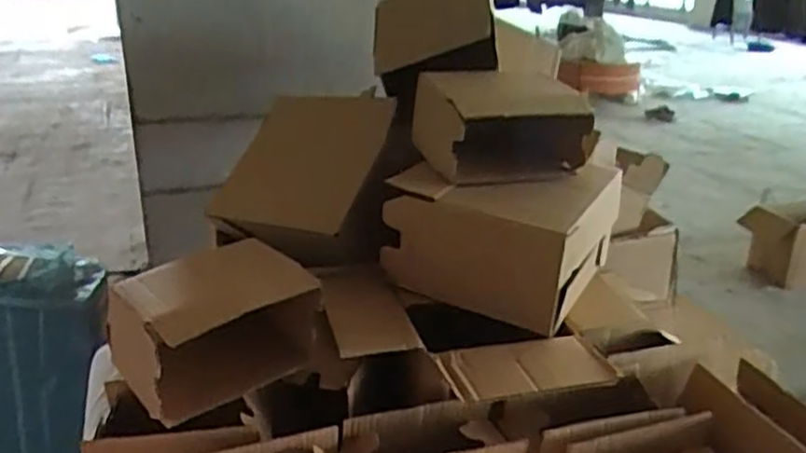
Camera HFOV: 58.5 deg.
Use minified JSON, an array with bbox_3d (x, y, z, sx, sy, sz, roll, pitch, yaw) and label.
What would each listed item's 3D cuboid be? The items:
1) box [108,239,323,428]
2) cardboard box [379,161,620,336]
[{"bbox_3d":[-0.204,0.103,0.774,0.189,0.106,0.169,-18,29,-39],"label":"box"},{"bbox_3d":[0.127,-0.001,0.896,0.225,0.137,0.223,13,25,28],"label":"cardboard box"}]

